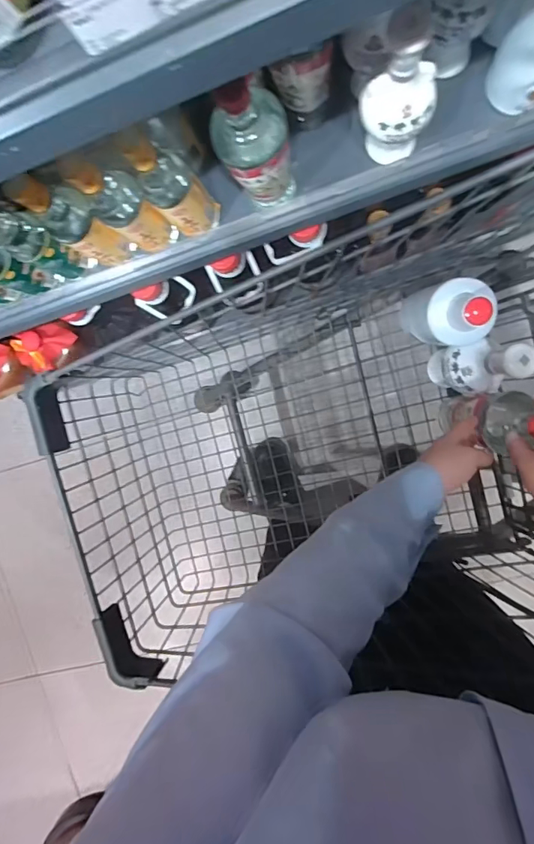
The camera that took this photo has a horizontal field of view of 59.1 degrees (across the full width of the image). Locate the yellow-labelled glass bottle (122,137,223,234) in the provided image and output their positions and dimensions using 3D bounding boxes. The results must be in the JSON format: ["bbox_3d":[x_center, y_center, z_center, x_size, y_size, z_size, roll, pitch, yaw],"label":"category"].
[{"bbox_3d":[-0.112,-0.272,0.533,0.069,0.182,0.061,44,99,4],"label":"yellow-labelled glass bottle"}]

